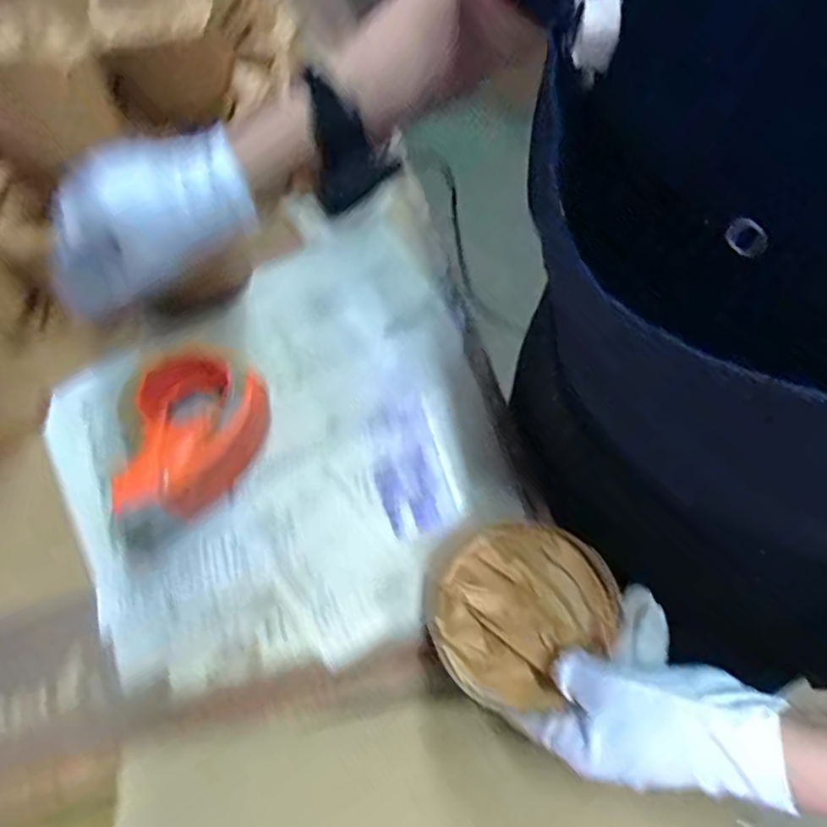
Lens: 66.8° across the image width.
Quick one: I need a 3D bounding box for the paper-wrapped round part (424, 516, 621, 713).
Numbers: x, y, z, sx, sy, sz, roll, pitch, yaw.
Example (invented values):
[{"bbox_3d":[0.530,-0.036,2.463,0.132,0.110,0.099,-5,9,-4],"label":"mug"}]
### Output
[{"bbox_3d":[0.063,0.116,0.369,0.104,0.029,0.111,-1,93,-17],"label":"paper-wrapped round part"}]

